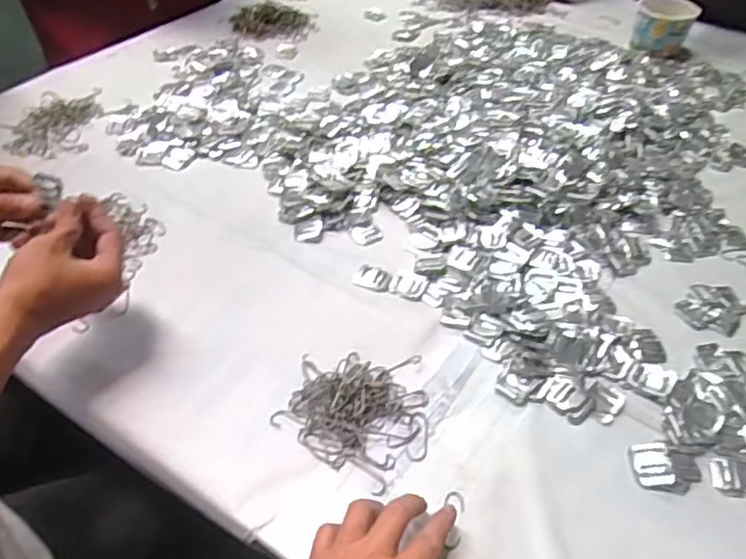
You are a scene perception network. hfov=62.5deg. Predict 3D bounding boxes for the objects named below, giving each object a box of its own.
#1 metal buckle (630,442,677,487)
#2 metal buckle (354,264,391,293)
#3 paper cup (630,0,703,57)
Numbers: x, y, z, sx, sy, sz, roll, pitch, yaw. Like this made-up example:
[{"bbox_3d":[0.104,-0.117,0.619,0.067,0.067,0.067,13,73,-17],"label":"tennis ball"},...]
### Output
[{"bbox_3d":[0.221,0.145,0.484,0.030,0.008,0.036,2,44,-2],"label":"metal buckle"},{"bbox_3d":[0.001,-0.002,0.630,0.035,0.004,0.031,16,45,13],"label":"metal buckle"},{"bbox_3d":[0.484,-0.425,1.029,0.094,0.075,0.106,24,47,20],"label":"paper cup"}]

